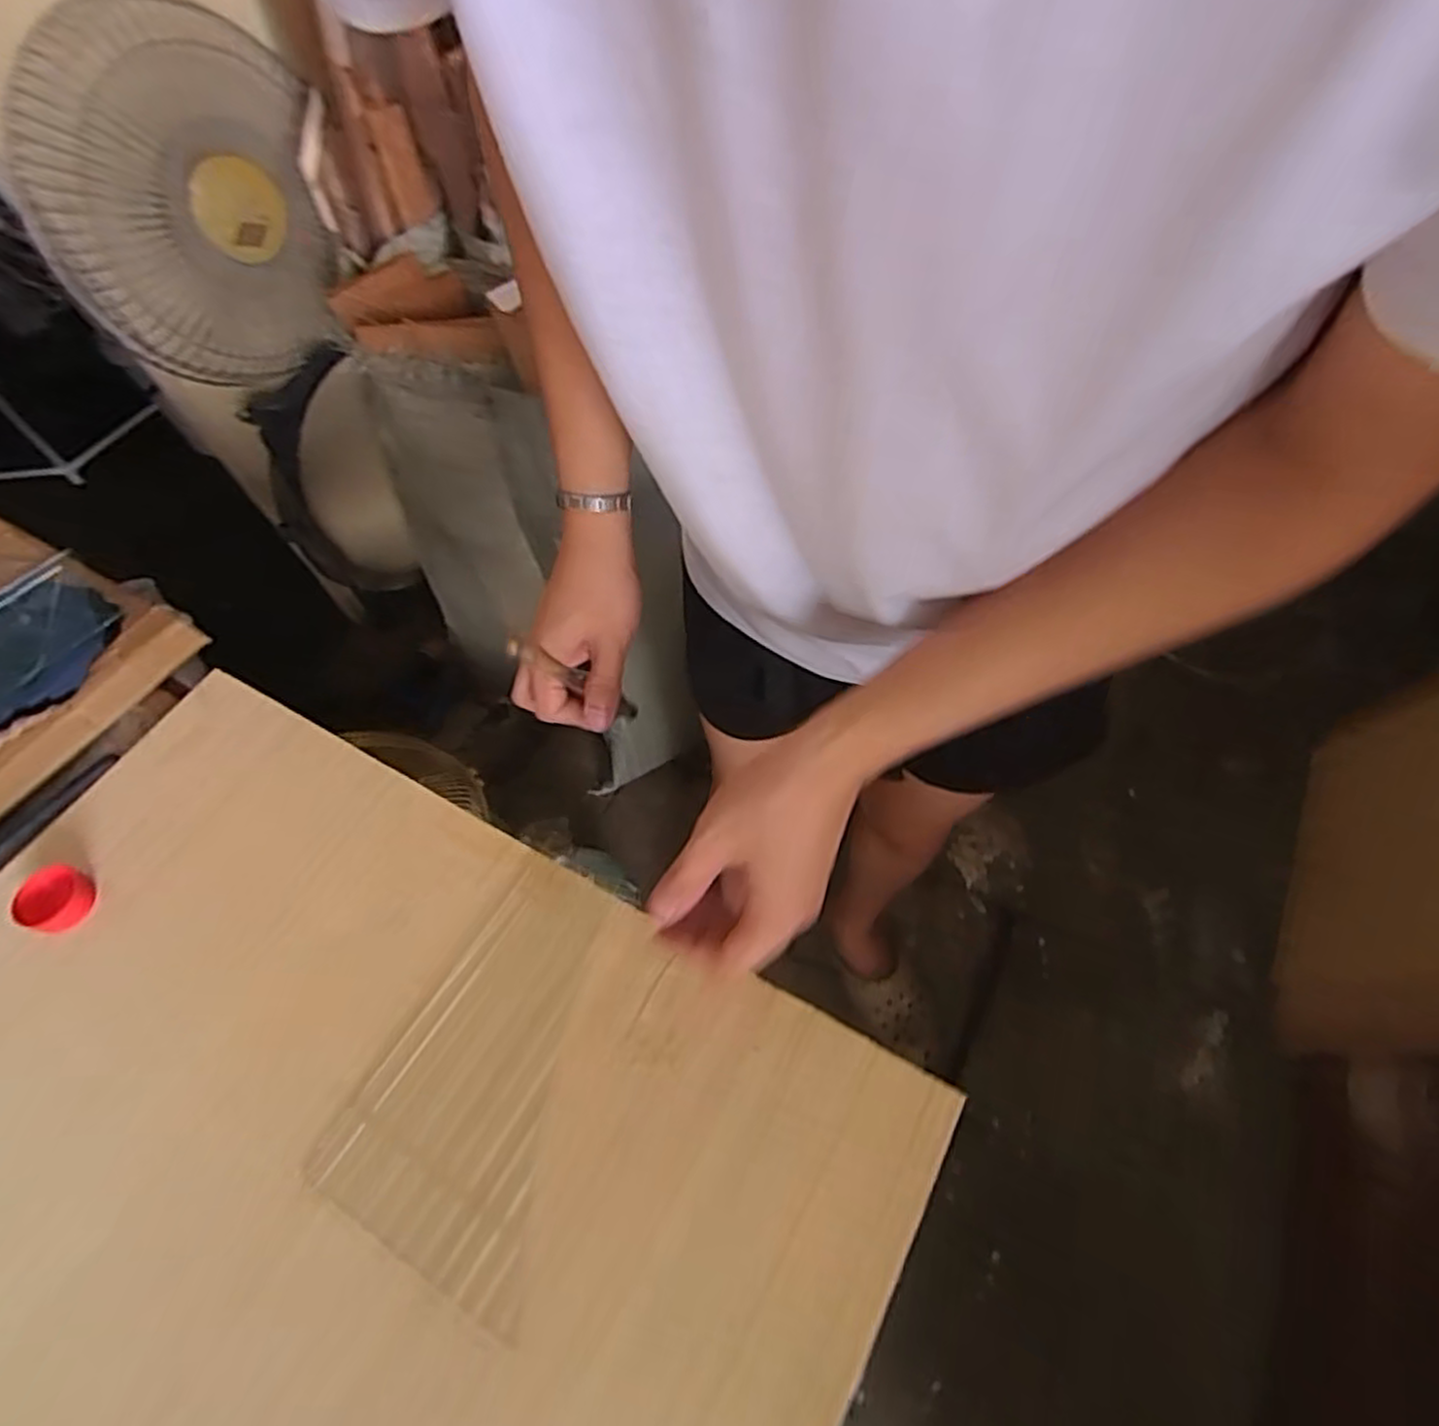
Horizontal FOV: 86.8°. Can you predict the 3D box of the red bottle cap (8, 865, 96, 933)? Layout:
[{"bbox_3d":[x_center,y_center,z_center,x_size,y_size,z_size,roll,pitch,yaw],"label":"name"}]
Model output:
[{"bbox_3d":[-0.433,0.122,0.497,0.045,0.016,0.040,12,60,16],"label":"red bottle cap"}]

